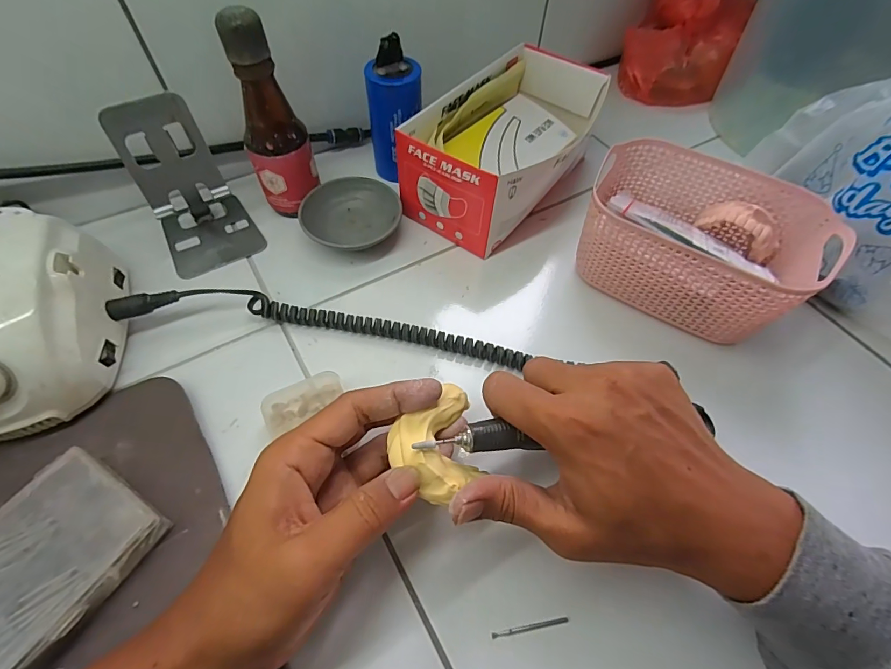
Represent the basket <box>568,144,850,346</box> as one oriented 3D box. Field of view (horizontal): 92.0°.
[{"bbox_3d":[0.201,-0.076,0.354,0.164,0.079,0.116,29,62,15],"label":"basket"}]

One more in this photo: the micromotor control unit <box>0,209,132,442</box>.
[{"bbox_3d":[-0.292,-0.008,0.293,0.101,0.082,0.139,-15,60,-11],"label":"micromotor control unit"}]

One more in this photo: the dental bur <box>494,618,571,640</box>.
[{"bbox_3d":[0.049,0.165,0.243,0.045,0.004,0.004,-8,59,-7],"label":"dental bur"}]

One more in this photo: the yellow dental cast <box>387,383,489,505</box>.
[{"bbox_3d":[0.000,0.062,0.249,0.058,0.021,0.050,-37,66,-22],"label":"yellow dental cast"}]

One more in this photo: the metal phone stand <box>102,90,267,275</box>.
[{"bbox_3d":[-0.217,-0.121,0.354,0.077,0.112,0.085,-34,65,-21],"label":"metal phone stand"}]

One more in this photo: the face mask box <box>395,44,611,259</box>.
[{"bbox_3d":[0.062,-0.180,0.416,0.118,0.084,0.207,33,63,17],"label":"face mask box"}]

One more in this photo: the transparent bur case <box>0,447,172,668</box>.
[{"bbox_3d":[-0.229,0.133,0.238,0.082,0.025,0.116,27,61,14],"label":"transparent bur case"}]

